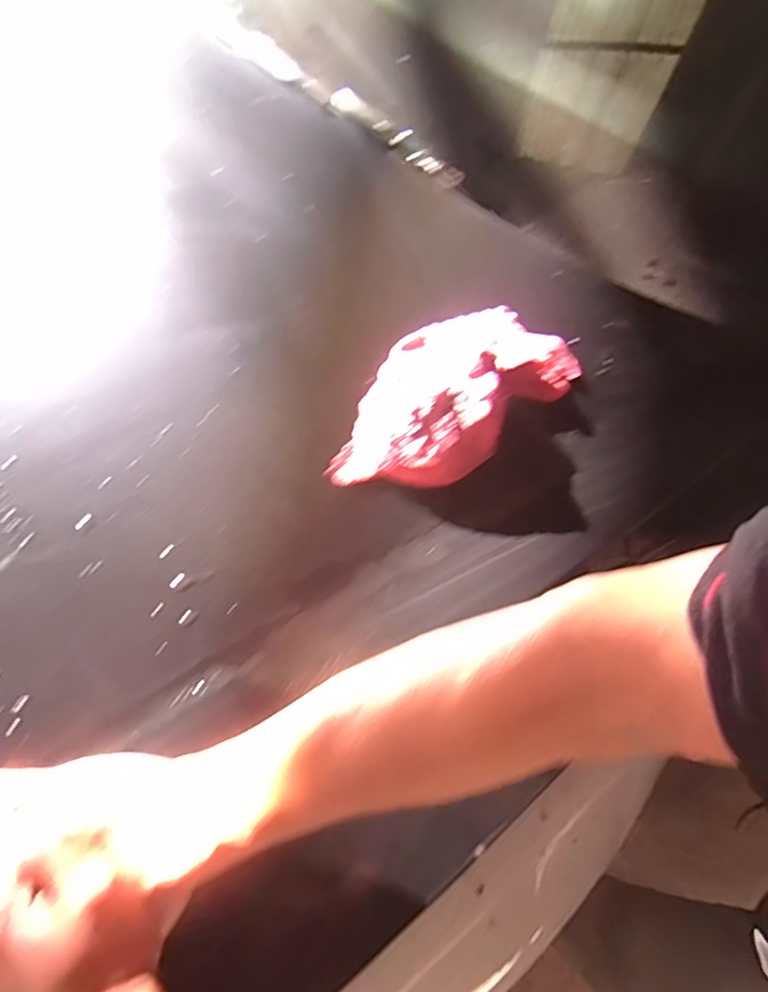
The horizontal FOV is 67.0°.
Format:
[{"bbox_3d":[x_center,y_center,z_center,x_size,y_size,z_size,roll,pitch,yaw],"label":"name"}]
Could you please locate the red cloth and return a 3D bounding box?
[{"bbox_3d":[0.051,-0.083,0.459,0.214,0.042,0.114,-39,77,-13],"label":"red cloth"}]

